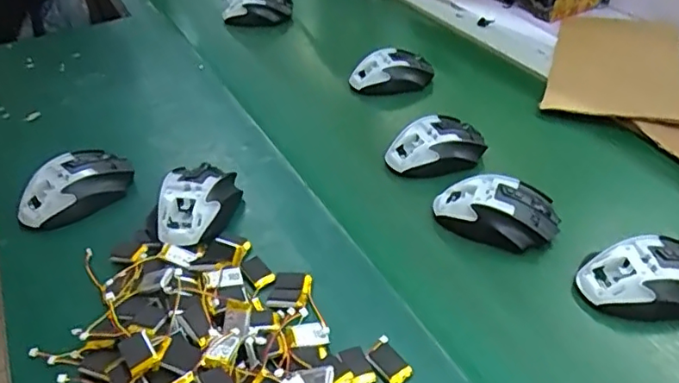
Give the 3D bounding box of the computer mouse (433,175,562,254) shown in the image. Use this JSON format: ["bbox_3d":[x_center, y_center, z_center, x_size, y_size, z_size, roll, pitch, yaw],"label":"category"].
[{"bbox_3d":[0.151,0.023,0.545,0.113,0.044,0.065,10,40,11],"label":"computer mouse"}]

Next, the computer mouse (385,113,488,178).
[{"bbox_3d":[0.107,-0.051,0.634,0.108,0.044,0.058,-14,41,-18],"label":"computer mouse"}]

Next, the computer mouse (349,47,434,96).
[{"bbox_3d":[0.070,-0.169,0.779,0.113,0.045,0.060,-5,39,-7],"label":"computer mouse"}]

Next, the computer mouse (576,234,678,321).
[{"bbox_3d":[0.264,0.074,0.475,0.110,0.037,0.062,-1,39,-3],"label":"computer mouse"}]

